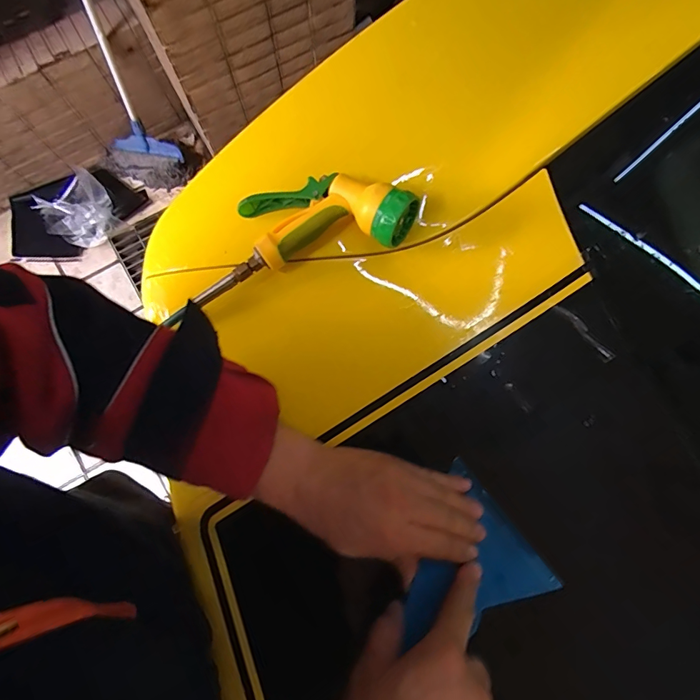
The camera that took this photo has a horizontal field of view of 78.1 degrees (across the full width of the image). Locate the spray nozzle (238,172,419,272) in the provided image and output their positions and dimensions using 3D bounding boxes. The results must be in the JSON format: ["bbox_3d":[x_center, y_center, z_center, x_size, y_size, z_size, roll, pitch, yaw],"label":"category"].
[{"bbox_3d":[-0.023,-0.141,0.453,0.184,0.066,0.088,-7,76,-1],"label":"spray nozzle"}]

